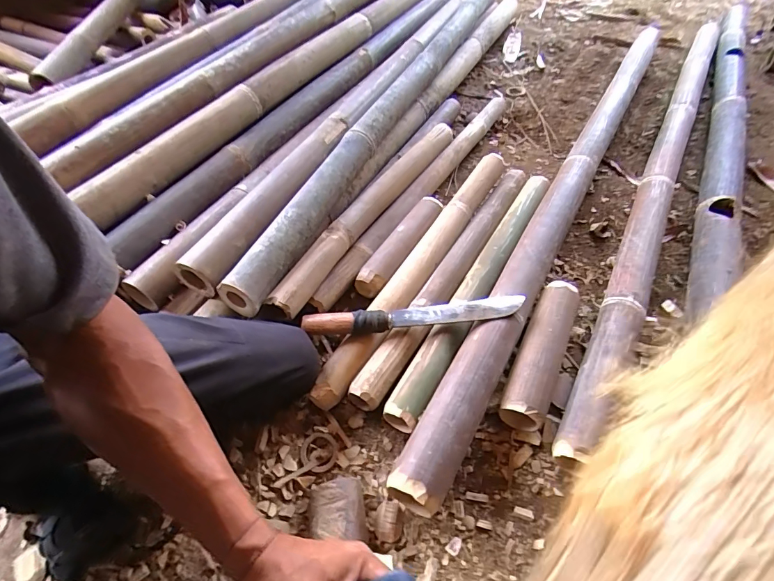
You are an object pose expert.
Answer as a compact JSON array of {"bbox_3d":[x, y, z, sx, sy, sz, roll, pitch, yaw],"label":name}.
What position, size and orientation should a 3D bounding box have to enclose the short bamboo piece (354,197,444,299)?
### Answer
[{"bbox_3d":[0.032,-0.093,0.779,0.056,0.044,0.260,26,56,21],"label":"short bamboo piece"}]

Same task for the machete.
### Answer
[{"bbox_3d":[0.042,0.042,0.641,0.343,0.032,0.043,-4,51,-2],"label":"machete"}]

